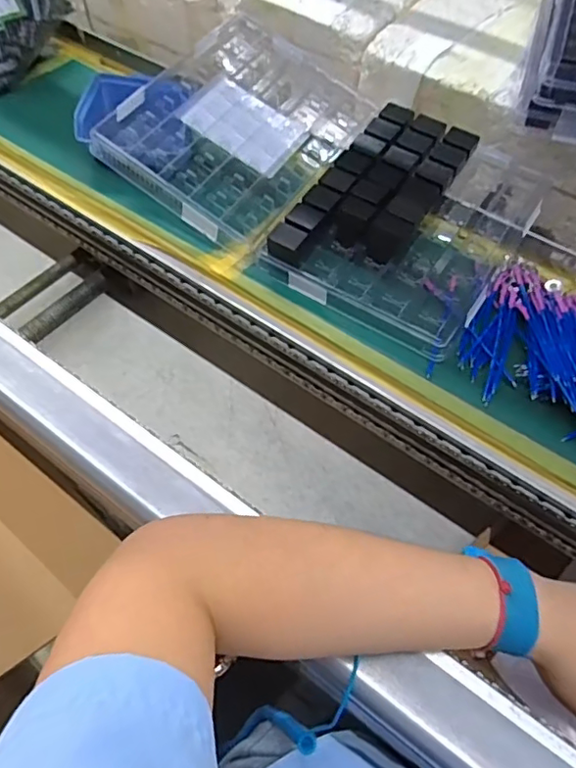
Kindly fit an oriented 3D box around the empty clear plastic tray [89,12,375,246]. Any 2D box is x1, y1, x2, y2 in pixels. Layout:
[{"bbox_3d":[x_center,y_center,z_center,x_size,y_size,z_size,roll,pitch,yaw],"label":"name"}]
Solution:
[{"bbox_3d":[-0.041,-0.237,0.510,0.173,0.019,0.225,35,67,4],"label":"empty clear plastic tray"}]

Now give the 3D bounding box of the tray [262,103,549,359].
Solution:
[{"bbox_3d":[0.110,-0.144,0.471,0.159,0.053,0.224,30,61,17],"label":"tray"}]

